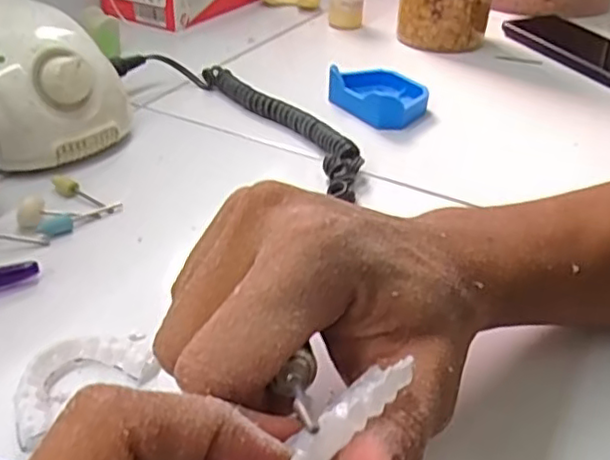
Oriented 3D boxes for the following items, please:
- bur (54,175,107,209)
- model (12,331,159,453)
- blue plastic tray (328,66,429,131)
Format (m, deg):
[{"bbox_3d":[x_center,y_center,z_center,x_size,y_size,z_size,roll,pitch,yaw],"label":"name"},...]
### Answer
[{"bbox_3d":[-0.136,-0.023,0.388,0.042,0.007,0.009,26,41,27],"label":"bur"},{"bbox_3d":[-0.096,0.064,0.273,0.062,0.014,0.039,-29,46,-36],"label":"model"},{"bbox_3d":[0.061,-0.106,0.509,0.061,0.026,0.075,-23,43,-31],"label":"blue plastic tray"}]

